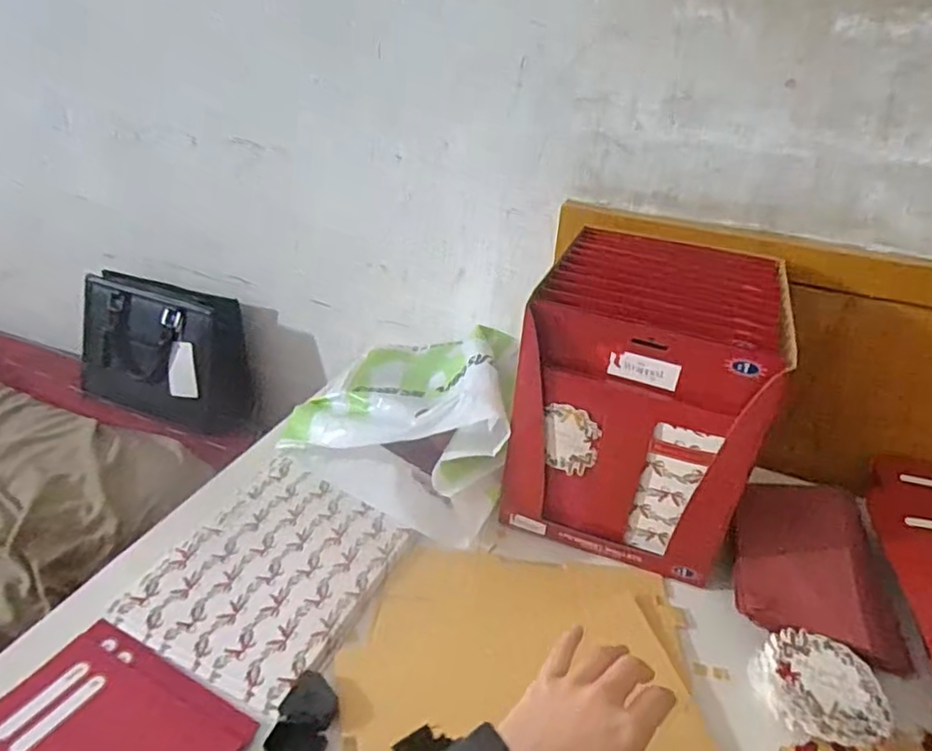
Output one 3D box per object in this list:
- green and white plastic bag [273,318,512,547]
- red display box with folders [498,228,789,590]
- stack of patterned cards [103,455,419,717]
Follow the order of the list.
[{"bbox_3d":[-0.043,0.030,0.696,0.221,0.125,0.257,14,32,17],"label":"green and white plastic bag"},{"bbox_3d":[0.170,0.019,0.622,0.203,0.262,0.211,14,32,17],"label":"red display box with folders"},{"bbox_3d":[-0.171,0.172,0.573,0.187,0.012,0.218,16,33,20],"label":"stack of patterned cards"}]

